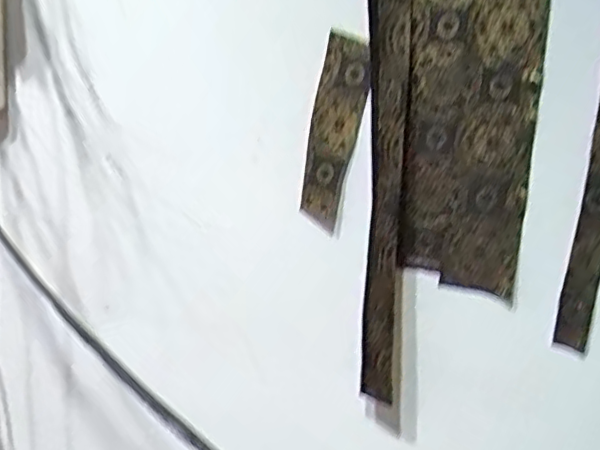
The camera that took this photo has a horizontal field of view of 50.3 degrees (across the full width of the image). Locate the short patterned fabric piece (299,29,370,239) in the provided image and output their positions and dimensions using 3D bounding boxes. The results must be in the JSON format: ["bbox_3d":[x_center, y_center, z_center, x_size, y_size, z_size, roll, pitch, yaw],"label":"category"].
[{"bbox_3d":[0.029,-0.084,0.597,0.052,0.176,0.011,21,16,27],"label":"short patterned fabric piece"}]

